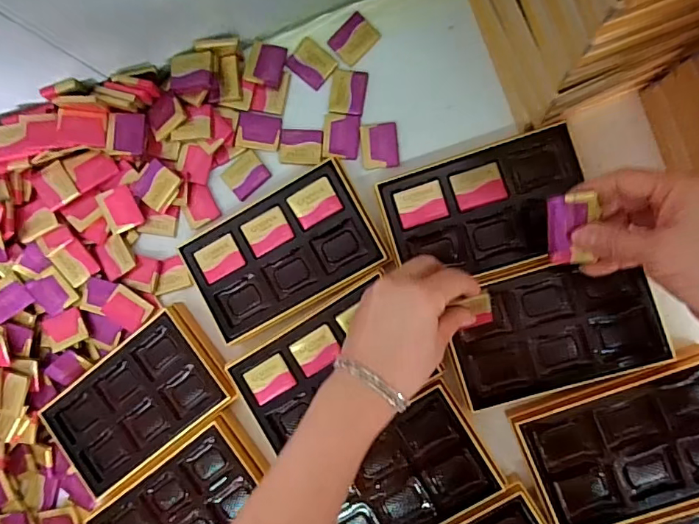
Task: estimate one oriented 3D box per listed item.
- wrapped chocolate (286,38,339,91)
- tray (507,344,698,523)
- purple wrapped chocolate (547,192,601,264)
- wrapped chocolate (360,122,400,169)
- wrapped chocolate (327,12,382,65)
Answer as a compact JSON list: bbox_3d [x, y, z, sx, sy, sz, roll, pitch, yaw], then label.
[{"bbox_3d":[-0.034,-0.180,0.444,0.040,0.004,0.033,41,97,6],"label":"wrapped chocolate"},{"bbox_3d":[0.226,0.144,0.387,0.159,0.017,0.107,-25,87,9],"label":"tray"},{"bbox_3d":[0.148,-0.022,0.325,0.029,0.005,0.049,-8,117,10],"label":"purple wrapped chocolate"},{"bbox_3d":[0.027,-0.105,0.442,0.033,0.004,0.040,-4,90,9],"label":"wrapped chocolate"},{"bbox_3d":[0.003,-0.202,0.441,0.039,0.004,0.031,-45,84,7],"label":"wrapped chocolate"}]

